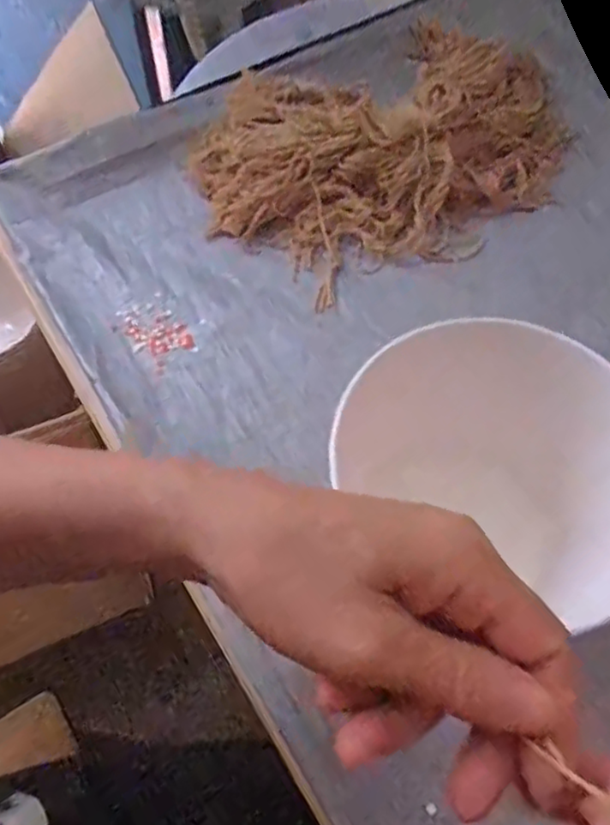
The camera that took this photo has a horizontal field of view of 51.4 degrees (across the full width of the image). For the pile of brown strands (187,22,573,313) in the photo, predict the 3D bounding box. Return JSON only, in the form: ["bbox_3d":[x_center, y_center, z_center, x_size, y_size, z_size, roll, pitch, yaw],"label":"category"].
[{"bbox_3d":[0.077,-0.222,0.547,0.346,0.055,0.241,-4,61,-4],"label":"pile of brown strands"}]

